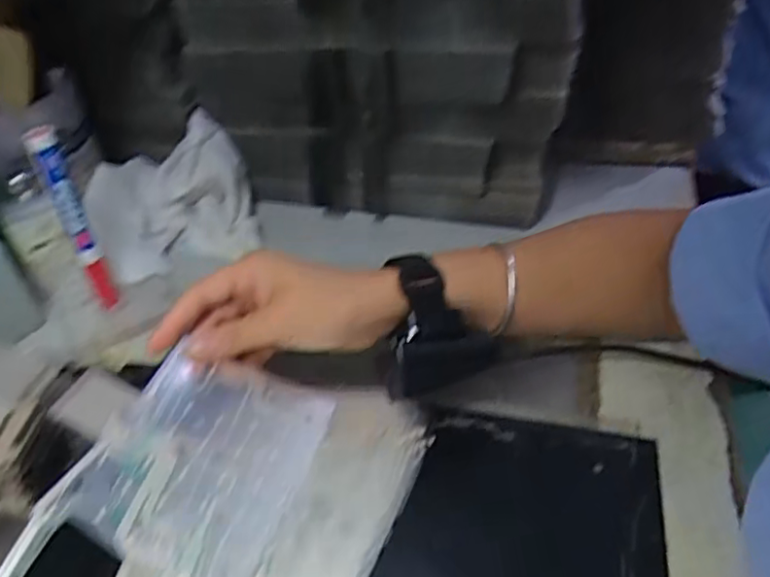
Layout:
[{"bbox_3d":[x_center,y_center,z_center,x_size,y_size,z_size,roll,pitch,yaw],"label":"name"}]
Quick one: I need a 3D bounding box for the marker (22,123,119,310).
[{"bbox_3d":[-0.224,-0.045,0.456,0.018,0.149,0.022,-34,46,-30],"label":"marker"}]

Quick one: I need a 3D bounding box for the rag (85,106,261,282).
[{"bbox_3d":[-0.178,-0.078,0.524,0.133,0.101,0.103,-19,40,-15],"label":"rag"}]

